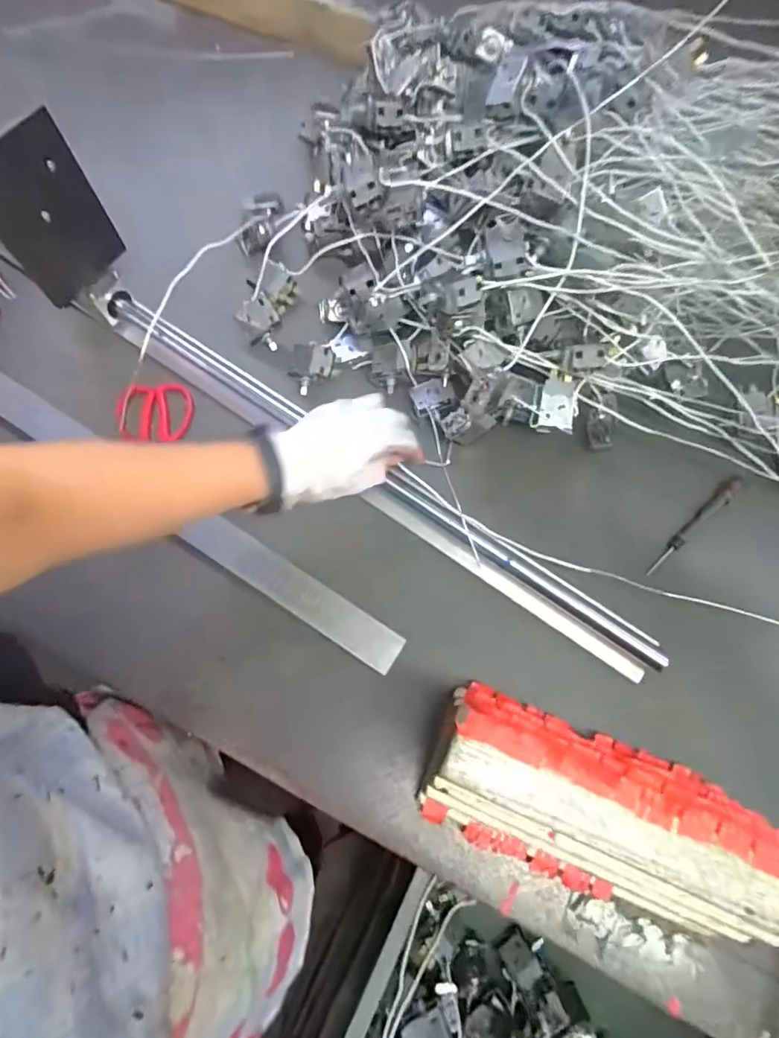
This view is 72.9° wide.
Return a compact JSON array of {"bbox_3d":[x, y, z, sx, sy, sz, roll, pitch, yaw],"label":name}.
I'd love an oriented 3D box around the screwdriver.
[{"bbox_3d":[0.302,0.006,0.521,0.134,0.017,0.015,-41,76,-13],"label":"screwdriver"}]

